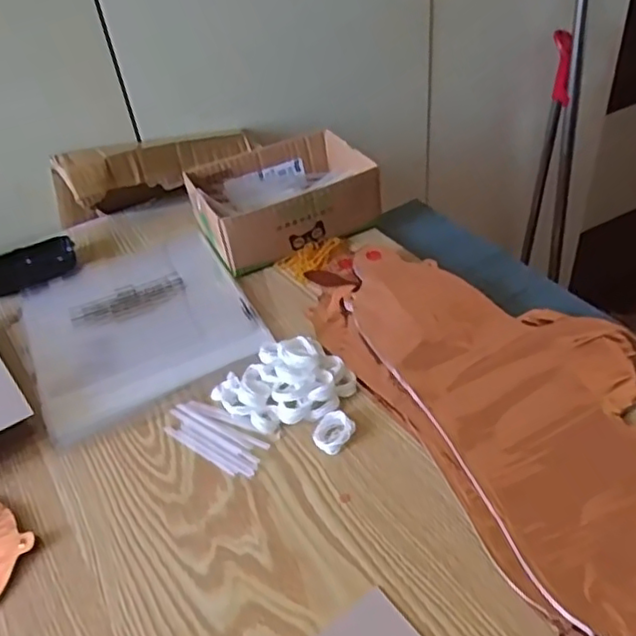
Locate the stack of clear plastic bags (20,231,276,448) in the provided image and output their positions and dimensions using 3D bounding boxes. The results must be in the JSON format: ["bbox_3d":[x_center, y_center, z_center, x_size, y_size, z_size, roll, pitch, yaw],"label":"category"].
[{"bbox_3d":[-0.179,-0.003,0.621,0.201,0.009,0.238,-22,42,-17],"label":"stack of clear plastic bags"}]

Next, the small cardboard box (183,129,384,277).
[{"bbox_3d":[-0.040,-0.131,0.700,0.177,0.069,0.133,-20,42,-15],"label":"small cardboard box"}]

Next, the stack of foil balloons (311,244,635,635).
[{"bbox_3d":[0.171,0.063,0.486,0.211,0.025,0.416,-22,42,-17],"label":"stack of foil balloons"}]

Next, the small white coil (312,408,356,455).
[{"bbox_3d":[0.011,0.087,0.486,0.028,0.014,0.031,21,48,30],"label":"small white coil"}]

